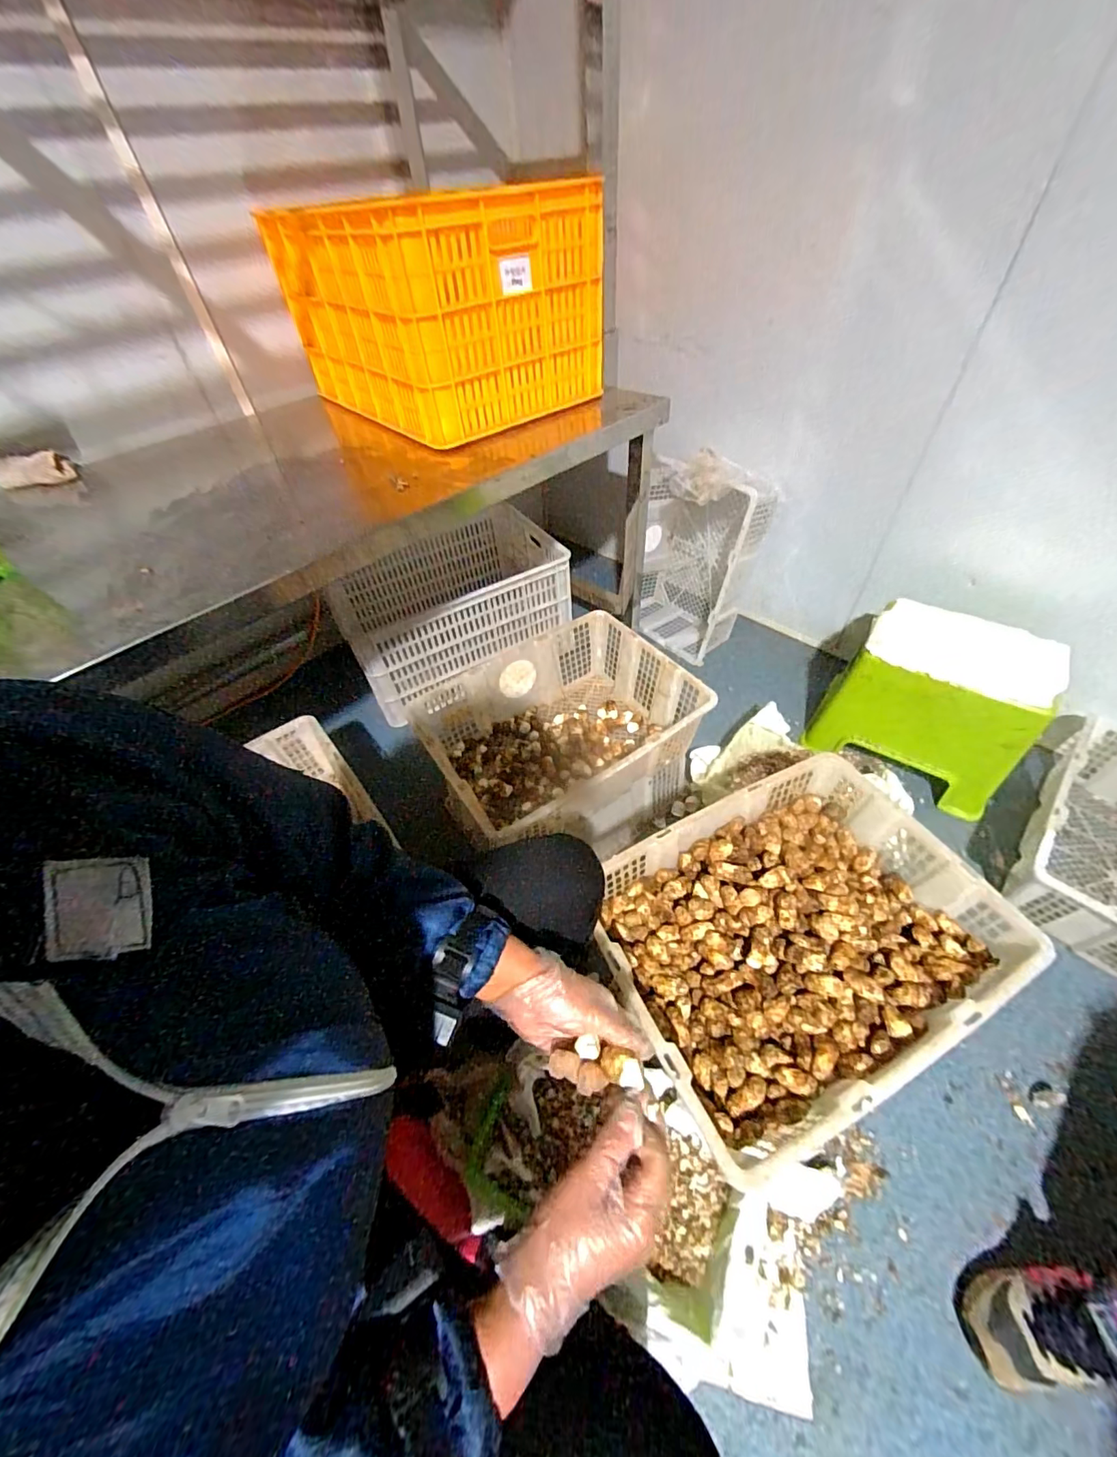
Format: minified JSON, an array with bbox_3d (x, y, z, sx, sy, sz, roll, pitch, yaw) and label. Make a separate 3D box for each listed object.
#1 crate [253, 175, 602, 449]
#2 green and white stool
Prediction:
[{"bbox_3d":[-0.219,-0.773,0.899,0.379,0.275,0.483,-35,56,-22],"label":"crate"},{"bbox_3d":[0.771,-0.059,1.024,0.346,0.276,0.235,28,58,25],"label":"green and white stool"}]

